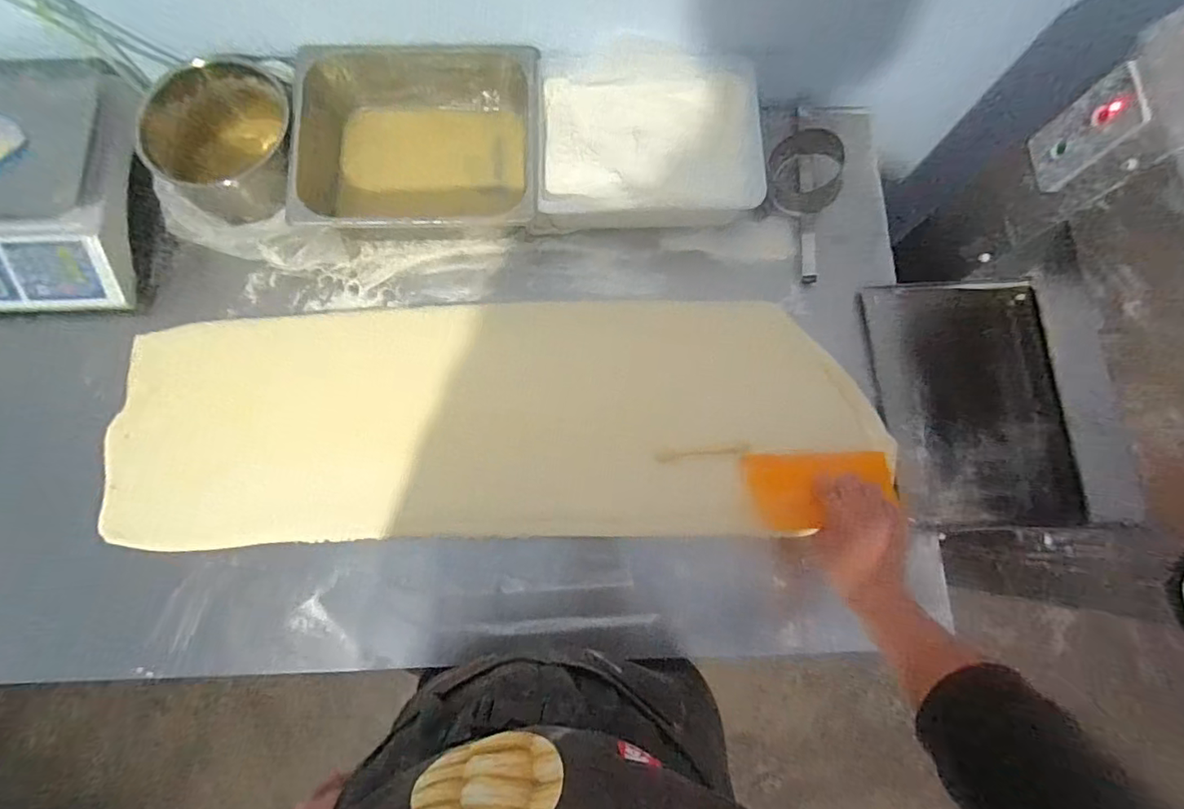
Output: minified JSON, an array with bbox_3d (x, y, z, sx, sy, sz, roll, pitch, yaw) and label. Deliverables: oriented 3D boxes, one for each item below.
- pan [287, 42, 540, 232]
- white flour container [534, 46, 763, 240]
[{"bbox_3d":[-0.239,-0.353,0.779,0.329,0.139,0.262,-2,78,0],"label":"pan"},{"bbox_3d":[0.078,-0.361,0.771,0.309,0.081,0.264,4,78,1],"label":"white flour container"}]

